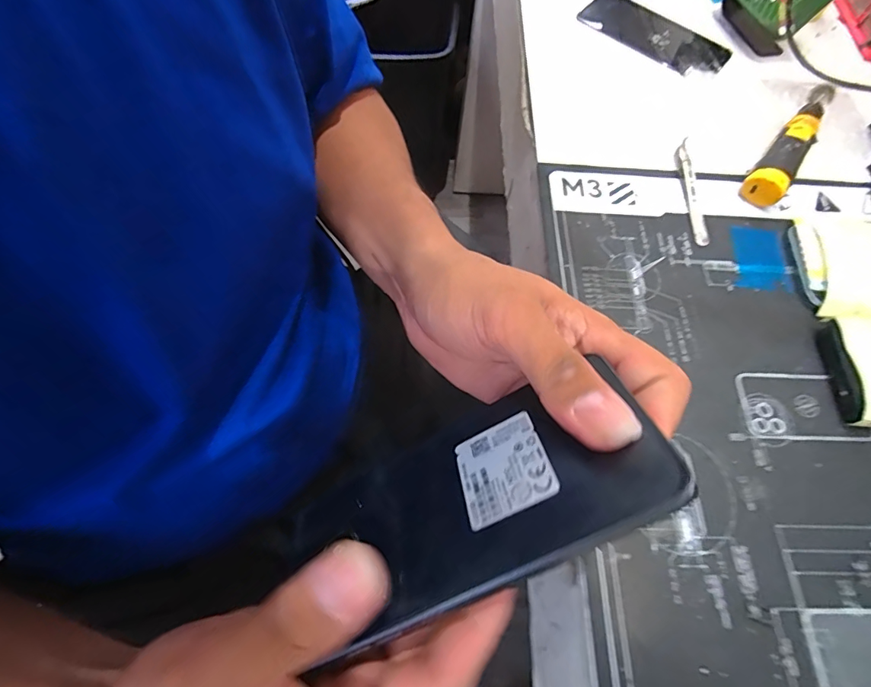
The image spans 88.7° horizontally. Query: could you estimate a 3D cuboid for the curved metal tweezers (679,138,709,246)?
[{"bbox_3d":[0.220,-0.130,0.382,0.012,0.010,0.105,3,65,-2],"label":"curved metal tweezers"}]

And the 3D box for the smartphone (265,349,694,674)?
[{"bbox_3d":[0.003,0.064,0.175,0.163,0.004,0.072,-30,34,12],"label":"smartphone"}]

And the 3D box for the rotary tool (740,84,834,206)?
[{"bbox_3d":[0.326,-0.185,0.403,0.029,0.030,0.169,37,69,13],"label":"rotary tool"}]

